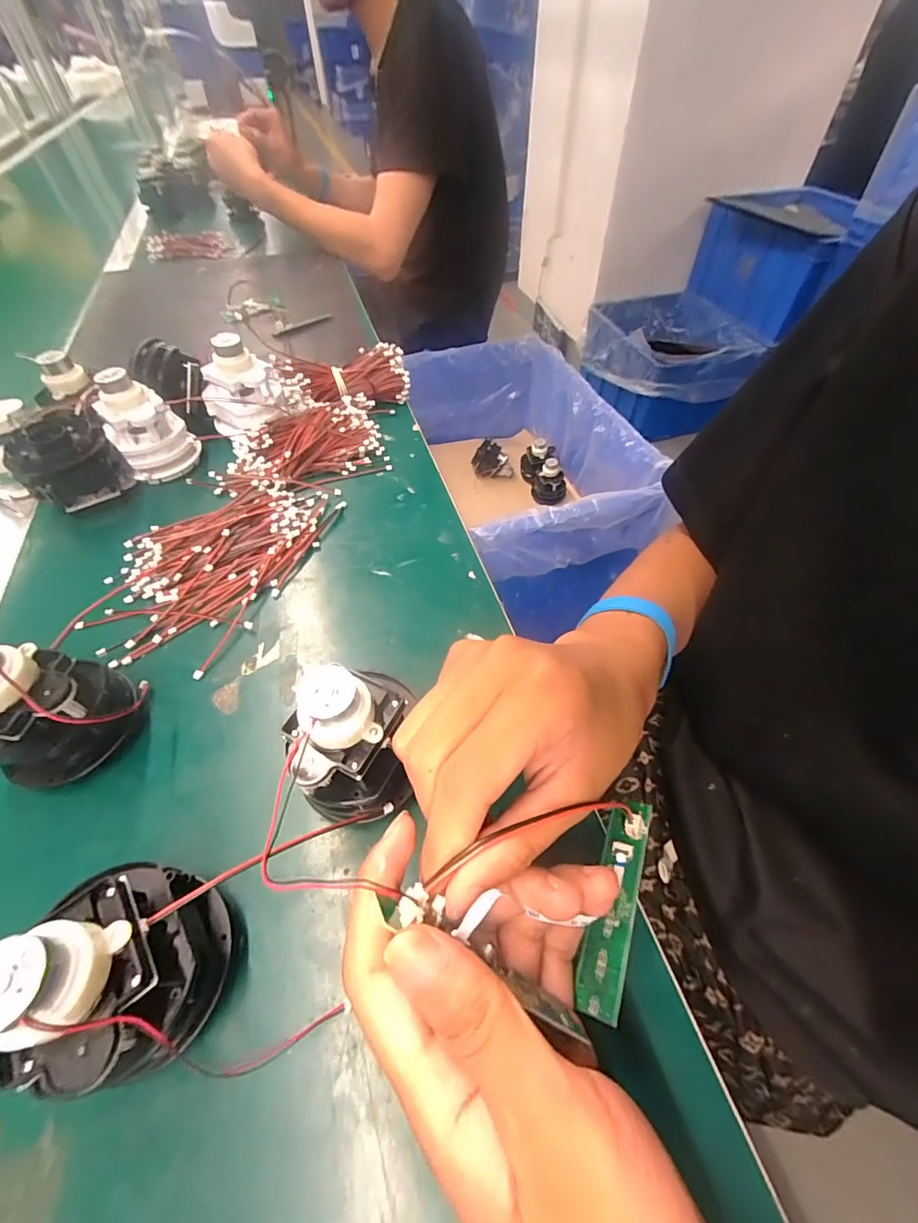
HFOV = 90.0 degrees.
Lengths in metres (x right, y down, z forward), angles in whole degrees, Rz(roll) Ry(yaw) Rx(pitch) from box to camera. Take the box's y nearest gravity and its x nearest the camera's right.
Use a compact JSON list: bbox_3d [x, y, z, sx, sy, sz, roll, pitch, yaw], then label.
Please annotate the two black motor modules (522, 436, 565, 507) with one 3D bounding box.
[{"bbox_3d":[0.172,-0.290,0.936,0.062,0.084,0.118,-7,53,-5],"label":"two black motor modules"}]

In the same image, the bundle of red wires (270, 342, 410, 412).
[{"bbox_3d":[-0.117,-0.235,0.473,0.128,0.051,0.055,-17,53,-11],"label":"bundle of red wires"}]

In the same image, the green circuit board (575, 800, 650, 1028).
[{"bbox_3d":[0.066,0.120,0.193,0.016,0.005,0.081,11,55,24],"label":"green circuit board"}]

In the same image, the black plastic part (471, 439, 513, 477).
[{"bbox_3d":[0.071,-0.320,0.976,0.088,0.048,0.048,4,52,4],"label":"black plastic part"}]

